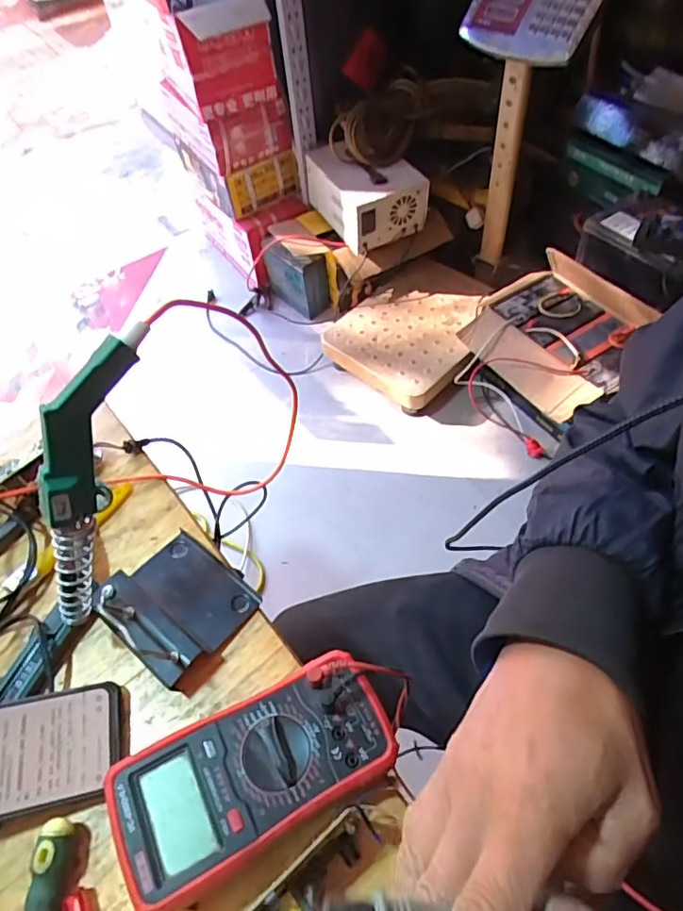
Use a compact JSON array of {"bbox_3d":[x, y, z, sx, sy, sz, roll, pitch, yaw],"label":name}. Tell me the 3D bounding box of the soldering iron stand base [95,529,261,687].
[{"bbox_3d":[-0.141,0.120,0.460,0.111,0.032,0.098,32,63,24],"label":"soldering iron stand base"}]

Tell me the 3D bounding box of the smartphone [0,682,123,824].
[{"bbox_3d":[-0.248,0.216,0.389,0.167,0.013,0.081,-7,53,-16],"label":"smartphone"}]

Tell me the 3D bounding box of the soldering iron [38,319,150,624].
[{"bbox_3d":[-0.181,0.020,0.376,0.024,0.226,0.047,21,18,19],"label":"soldering iron"}]

